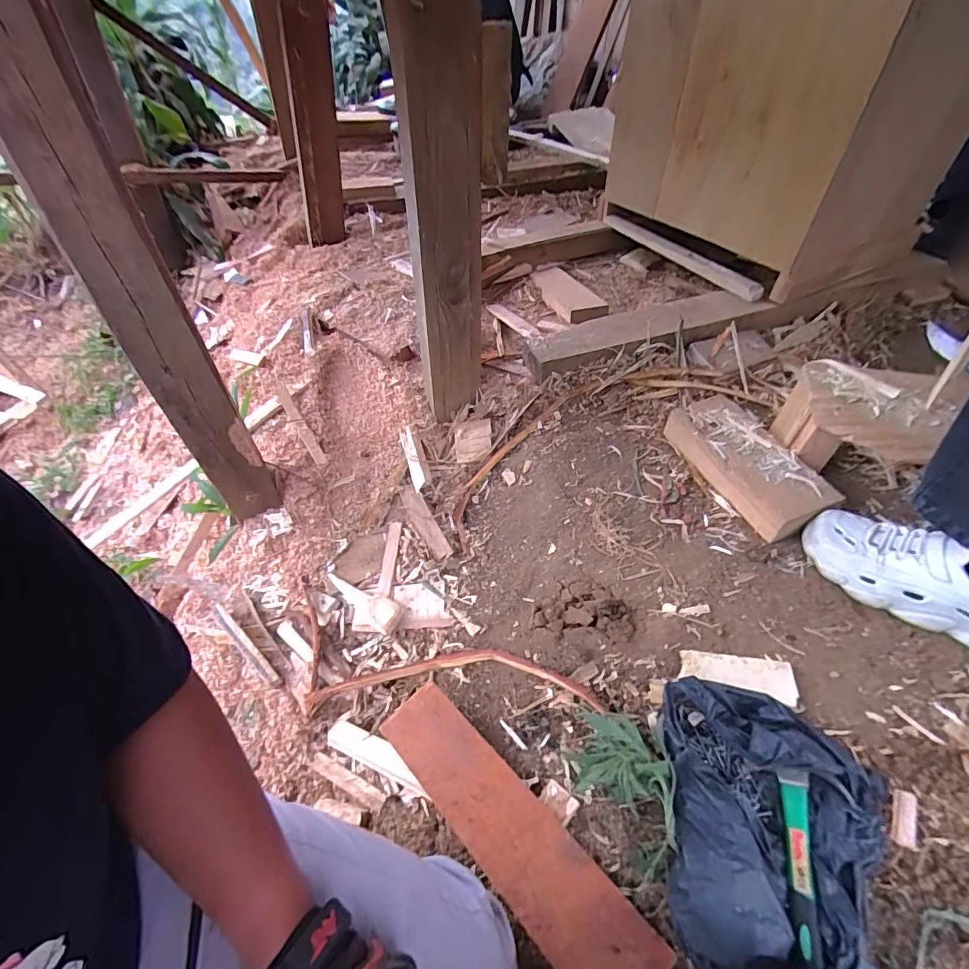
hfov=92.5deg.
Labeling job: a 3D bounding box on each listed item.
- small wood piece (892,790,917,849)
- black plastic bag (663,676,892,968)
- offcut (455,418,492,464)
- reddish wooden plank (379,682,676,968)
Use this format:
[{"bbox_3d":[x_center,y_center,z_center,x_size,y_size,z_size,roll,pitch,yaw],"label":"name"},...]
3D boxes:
[{"bbox_3d":[0.420,0.334,0.465,0.018,0.009,0.049,21,53,15],"label":"small wood piece"},{"bbox_3d":[0.293,0.346,0.469,0.198,0.072,0.259,8,50,5],"label":"black plastic bag"},{"bbox_3d":[-0.022,-0.088,0.937,0.073,0.011,0.083,-8,79,8],"label":"offcut"},{"bbox_3d":[0.019,0.395,0.540,0.089,0.013,0.383,-37,48,-26],"label":"reddish wooden plank"}]

